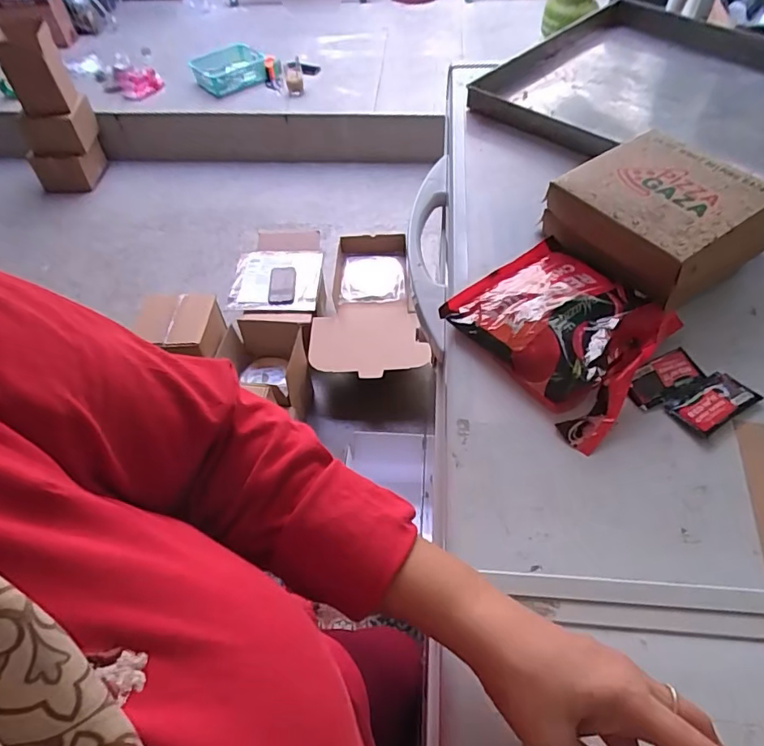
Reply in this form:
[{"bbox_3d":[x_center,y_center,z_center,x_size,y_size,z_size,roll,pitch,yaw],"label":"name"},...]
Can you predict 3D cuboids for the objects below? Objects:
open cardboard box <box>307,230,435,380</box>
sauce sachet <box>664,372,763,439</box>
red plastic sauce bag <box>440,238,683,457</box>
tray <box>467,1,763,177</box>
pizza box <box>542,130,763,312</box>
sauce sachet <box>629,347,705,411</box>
[{"bbox_3d":[-0.059,-0.211,1.639,0.333,0.138,0.581,-7,53,-3],"label":"open cardboard box"},{"bbox_3d":[0.270,0.024,0.419,0.070,0.006,0.037,-27,56,-17],"label":"sauce sachet"},{"bbox_3d":[0.156,-0.043,0.464,0.174,0.033,0.160,38,63,26],"label":"red plastic sauce bag"},{"bbox_3d":[0.475,-0.348,0.671,0.609,0.052,0.449,37,62,26],"label":"tray"},{"bbox_3d":[0.270,-0.151,0.513,0.177,0.075,0.159,-25,56,-16],"label":"pizza box"},{"bbox_3d":[0.237,0.004,0.434,0.075,0.009,0.030,-27,56,-17],"label":"sauce sachet"}]

